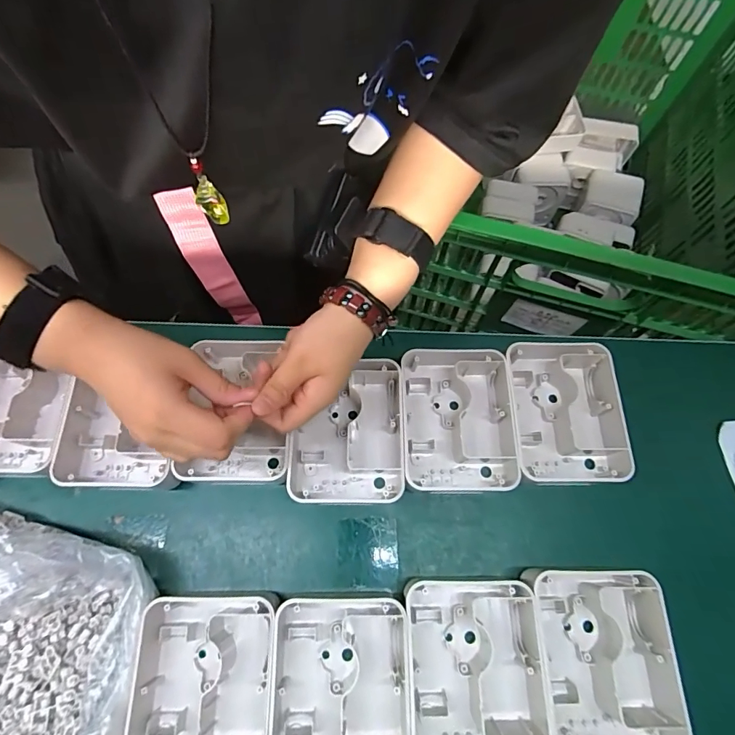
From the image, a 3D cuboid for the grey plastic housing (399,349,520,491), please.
[{"bbox_3d":[0.083,0.046,0.409,0.102,0.043,0.133,0,69,-2],"label":"grey plastic housing"}]

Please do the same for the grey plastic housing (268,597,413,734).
[{"bbox_3d":[-0.019,0.245,0.321,0.098,0.034,0.134,1,69,-1],"label":"grey plastic housing"}]

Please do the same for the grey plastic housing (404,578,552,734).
[{"bbox_3d":[0.079,0.235,0.327,0.100,0.034,0.136,-1,69,-2],"label":"grey plastic housing"}]

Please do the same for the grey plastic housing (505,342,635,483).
[{"bbox_3d":[0.179,0.039,0.409,0.100,0.042,0.134,-2,69,-2],"label":"grey plastic housing"}]

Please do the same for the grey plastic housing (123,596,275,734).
[{"bbox_3d":[-0.119,0.242,0.319,0.098,0.035,0.133,1,69,-1],"label":"grey plastic housing"}]

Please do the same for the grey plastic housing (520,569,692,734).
[{"bbox_3d":[0.176,0.227,0.335,0.098,0.043,0.131,0,69,-2],"label":"grey plastic housing"}]

